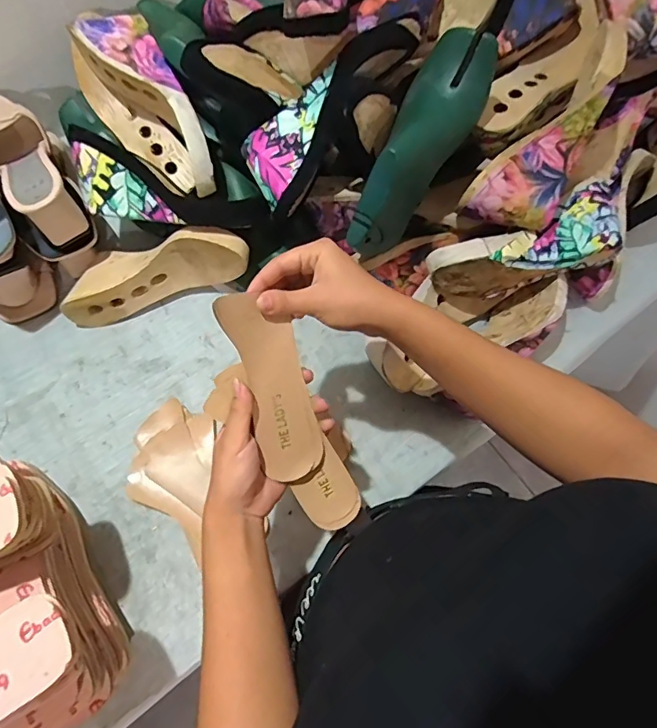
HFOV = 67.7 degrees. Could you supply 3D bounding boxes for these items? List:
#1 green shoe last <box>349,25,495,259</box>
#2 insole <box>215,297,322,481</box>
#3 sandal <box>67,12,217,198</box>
[{"bbox_3d":[0.085,-0.217,0.495,0.071,0.097,0.219,33,100,10],"label":"green shoe last"},{"bbox_3d":[-0.042,0.017,0.392,0.053,0.011,0.152,-23,102,-24],"label":"insole"},{"bbox_3d":[-0.216,-0.295,0.567,0.092,0.098,0.240,-28,73,-12],"label":"sandal"}]

